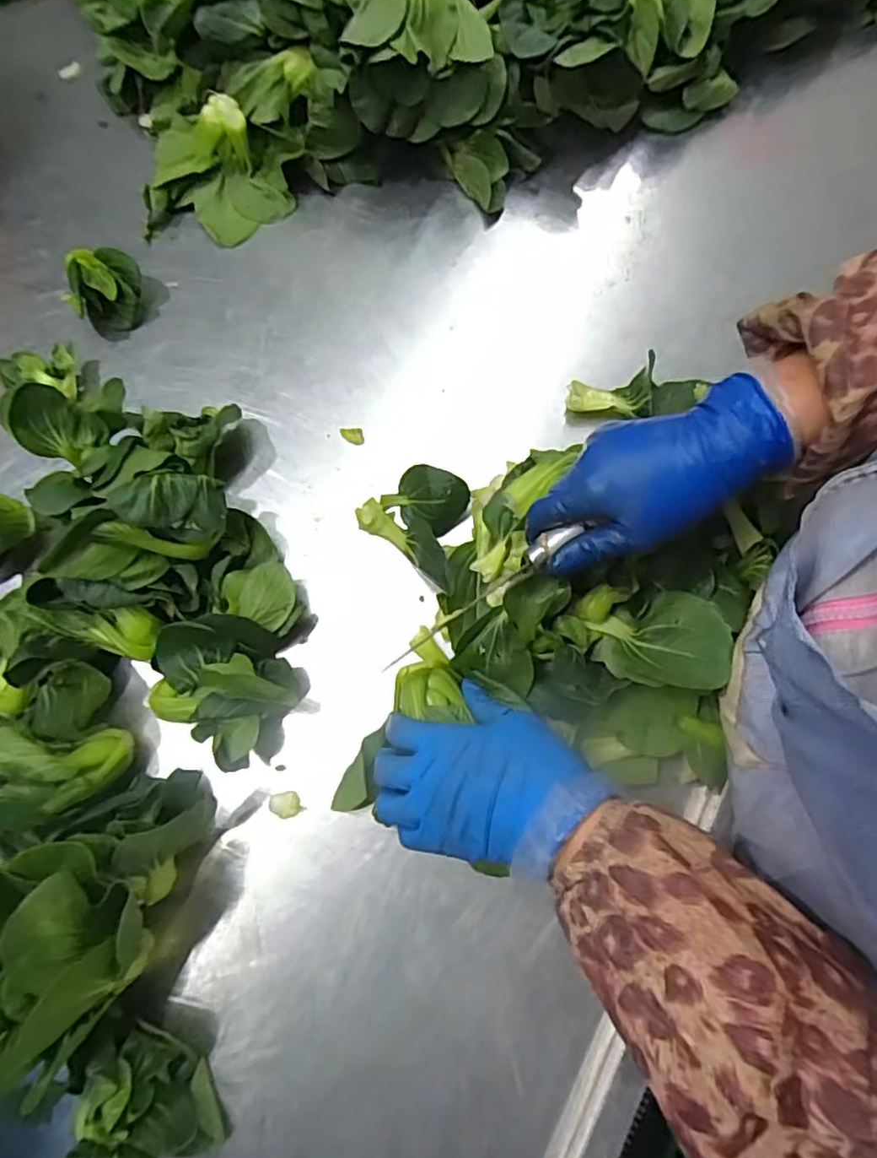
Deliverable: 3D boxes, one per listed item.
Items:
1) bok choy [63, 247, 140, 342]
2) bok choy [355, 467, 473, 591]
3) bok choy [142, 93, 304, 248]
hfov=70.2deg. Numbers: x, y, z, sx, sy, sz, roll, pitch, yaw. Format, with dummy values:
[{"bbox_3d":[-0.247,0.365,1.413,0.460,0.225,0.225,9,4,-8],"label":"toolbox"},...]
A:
[{"bbox_3d":[-0.267,-0.228,0.499,0.051,0.033,0.060,3,76,2],"label":"bok choy"},{"bbox_3d":[-0.008,-0.043,0.451,0.085,0.028,0.068,39,80,9],"label":"bok choy"},{"bbox_3d":[-0.191,-0.337,0.517,0.130,0.056,0.107,21,77,6],"label":"bok choy"}]

